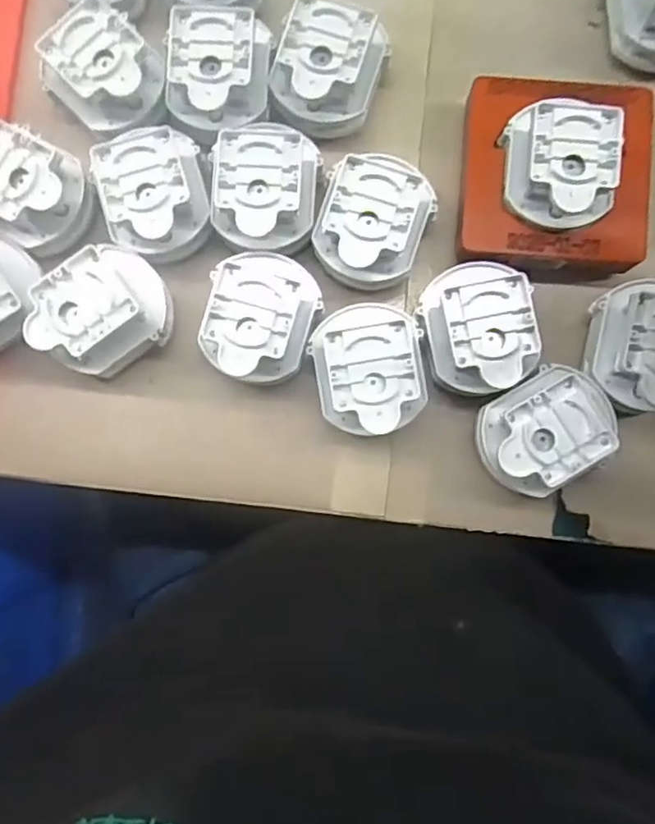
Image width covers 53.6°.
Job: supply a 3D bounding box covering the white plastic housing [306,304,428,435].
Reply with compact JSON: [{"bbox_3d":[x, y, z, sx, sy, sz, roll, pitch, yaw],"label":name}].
[{"bbox_3d":[0.022,-0.023,0.351,0.058,0.048,0.069,-4,85,1],"label":"white plastic housing"}]

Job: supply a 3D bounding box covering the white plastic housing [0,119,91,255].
[{"bbox_3d":[-0.167,-0.122,0.358,0.064,0.041,0.058,25,86,3],"label":"white plastic housing"}]

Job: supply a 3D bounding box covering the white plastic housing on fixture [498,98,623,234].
[{"bbox_3d":[0.121,-0.128,0.336,0.052,0.031,0.058,-4,85,1],"label":"white plastic housing on fixture"}]

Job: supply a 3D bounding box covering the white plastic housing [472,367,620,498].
[{"bbox_3d":[0.114,0.010,0.346,0.072,0.049,0.054,-35,86,-2],"label":"white plastic housing"}]

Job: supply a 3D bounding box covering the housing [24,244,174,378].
[{"bbox_3d":[-0.121,-0.054,0.356,0.070,0.050,0.061,-40,86,-2],"label":"housing"}]

